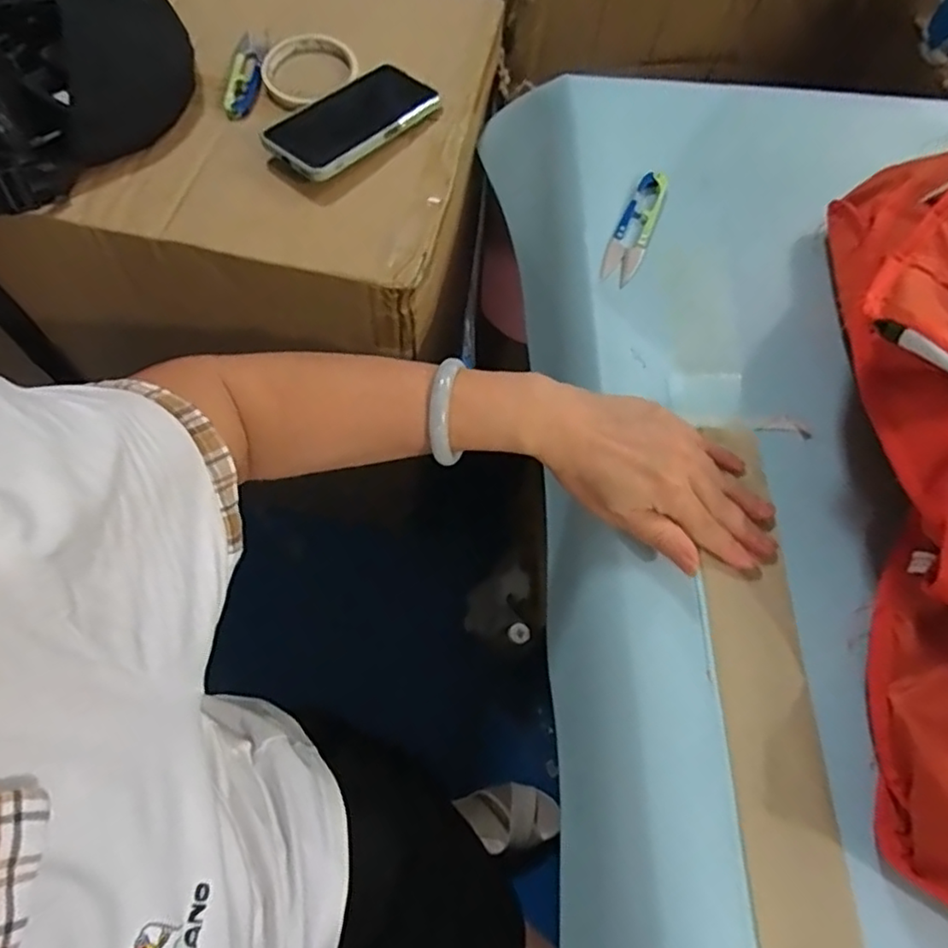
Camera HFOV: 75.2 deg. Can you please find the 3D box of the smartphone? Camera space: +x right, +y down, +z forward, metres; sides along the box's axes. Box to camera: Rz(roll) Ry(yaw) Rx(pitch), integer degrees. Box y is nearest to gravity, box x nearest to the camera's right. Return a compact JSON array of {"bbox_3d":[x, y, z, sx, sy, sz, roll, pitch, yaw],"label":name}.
[{"bbox_3d":[-0.105,-0.322,0.553,0.076,0.012,0.169,38,64,13],"label":"smartphone"}]

